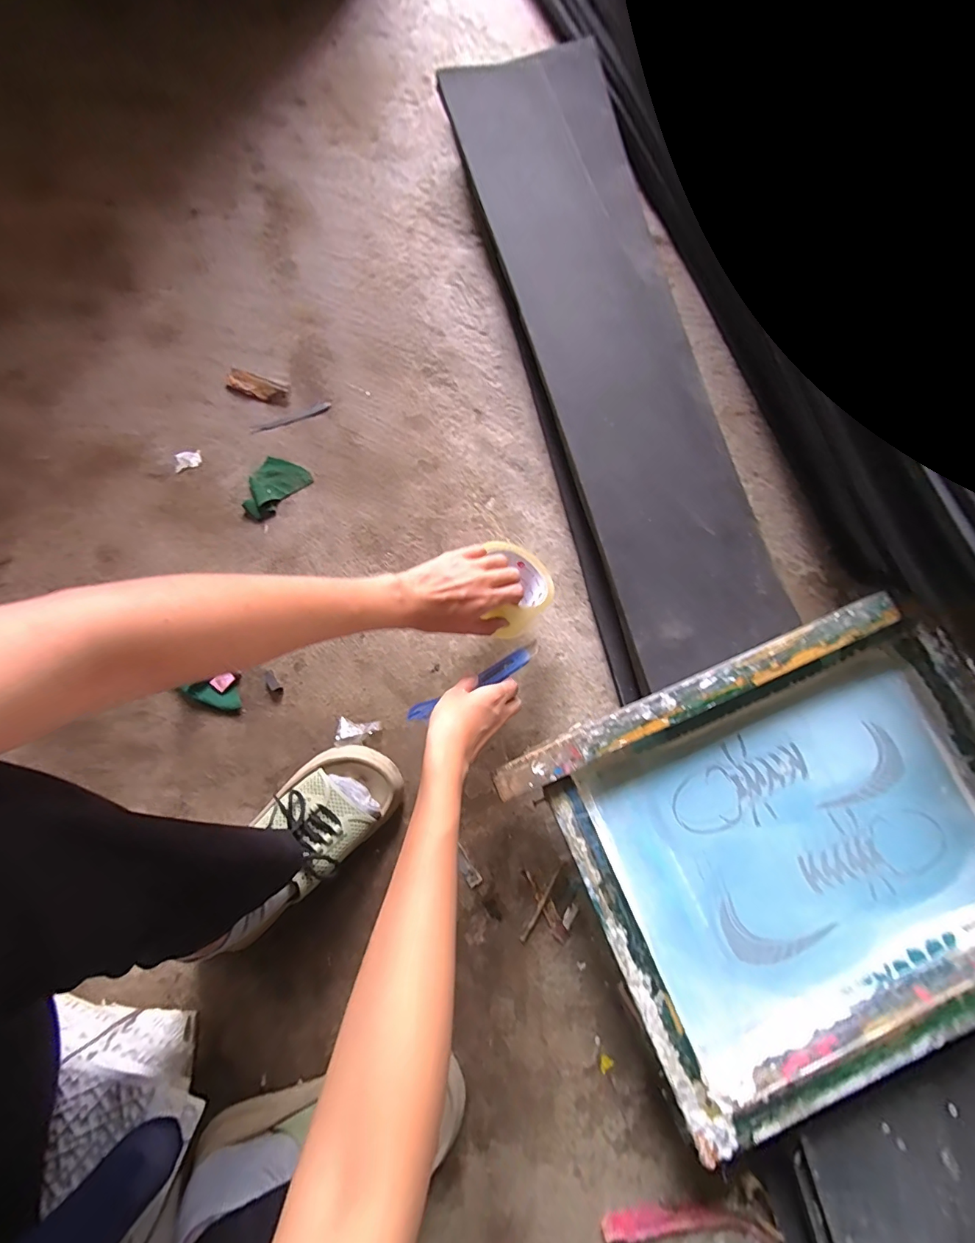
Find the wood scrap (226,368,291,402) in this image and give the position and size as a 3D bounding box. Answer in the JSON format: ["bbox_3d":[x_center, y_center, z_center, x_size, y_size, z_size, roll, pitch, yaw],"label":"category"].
[{"bbox_3d":[-0.312,-0.318,0.605,0.082,0.019,0.031,16,78,2],"label":"wood scrap"}]

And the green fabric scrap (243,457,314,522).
[{"bbox_3d":[-0.279,-0.176,0.577,0.089,0.012,0.061,-43,82,-9],"label":"green fabric scrap"}]

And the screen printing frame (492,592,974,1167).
[{"bbox_3d":[0.303,0.208,0.433,0.469,0.056,0.353,-23,79,-6],"label":"screen printing frame"}]

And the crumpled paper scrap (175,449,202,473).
[{"bbox_3d":[-0.393,-0.211,0.586,0.036,0.006,0.022,-29,80,-7],"label":"crumpled paper scrap"}]

